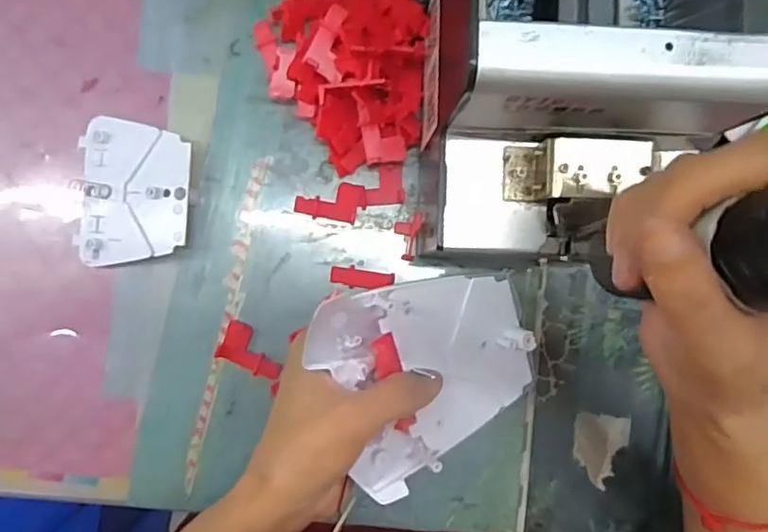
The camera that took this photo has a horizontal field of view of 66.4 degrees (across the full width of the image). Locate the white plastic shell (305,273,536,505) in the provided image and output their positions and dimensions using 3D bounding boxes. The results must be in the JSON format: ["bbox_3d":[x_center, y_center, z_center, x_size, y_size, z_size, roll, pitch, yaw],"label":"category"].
[{"bbox_3d":[0.024,0.050,0.286,0.100,0.028,0.096,-20,91,-3],"label":"white plastic shell"}]

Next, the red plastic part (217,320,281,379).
[{"bbox_3d":[-0.075,0.049,0.338,0.036,0.007,0.023,25,89,-3],"label":"red plastic part"}]

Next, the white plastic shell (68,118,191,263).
[{"bbox_3d":[-0.141,-0.041,0.330,0.065,0.019,0.079,4,90,-3],"label":"white plastic shell"}]

